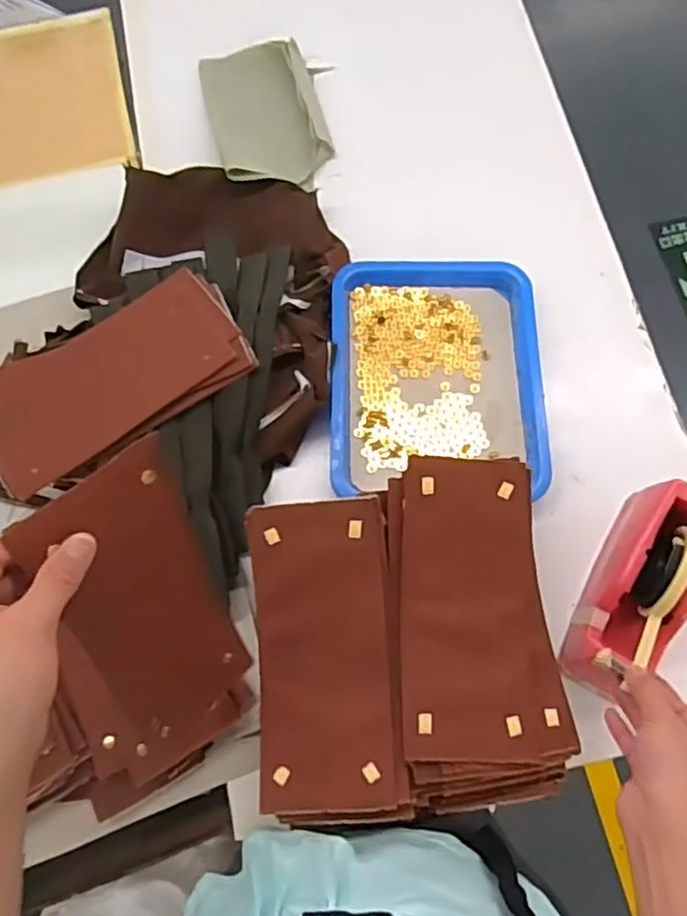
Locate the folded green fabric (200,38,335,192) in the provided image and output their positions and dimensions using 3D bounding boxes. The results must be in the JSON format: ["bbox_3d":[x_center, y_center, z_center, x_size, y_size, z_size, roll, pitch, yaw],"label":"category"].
[{"bbox_3d":[-0.095,-0.431,0.846,0.141,0.036,0.214,-14,73,-4],"label":"folded green fabric"}]

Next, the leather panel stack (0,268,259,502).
[{"bbox_3d":[-0.239,-0.082,0.692,0.278,0.024,0.143,-33,75,-9],"label":"leather panel stack"}]

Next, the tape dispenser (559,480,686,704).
[{"bbox_3d":[0.276,0.122,0.618,0.071,0.101,0.190,27,75,8],"label":"tape dispenser"}]

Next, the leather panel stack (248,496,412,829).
[{"bbox_3d":[-0.014,0.168,0.582,0.121,0.033,0.258,-4,73,-1],"label":"leather panel stack"}]

